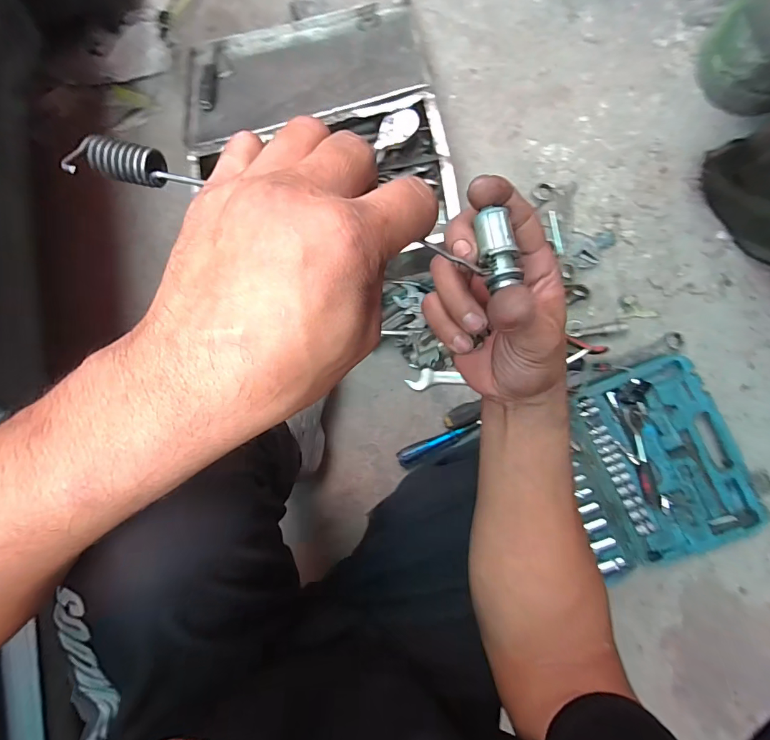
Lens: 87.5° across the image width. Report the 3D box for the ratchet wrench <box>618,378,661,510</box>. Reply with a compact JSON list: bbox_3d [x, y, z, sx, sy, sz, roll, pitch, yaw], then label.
[{"bbox_3d":[0.382,0.110,0.592,0.039,0.024,0.191,-6,85,6],"label":"ratchet wrench"}]

